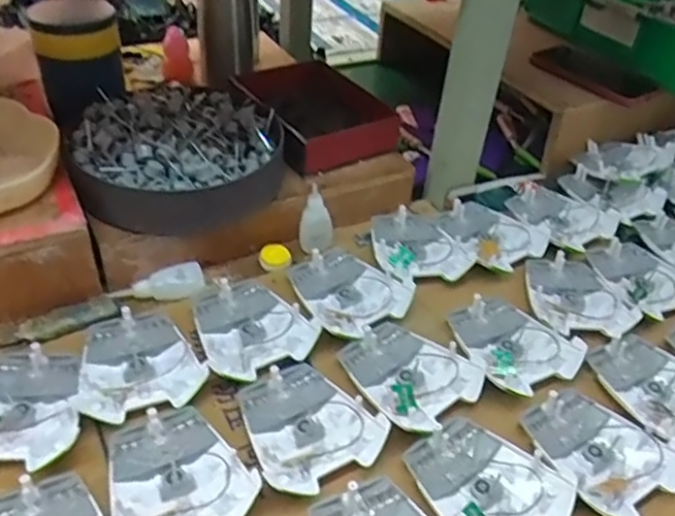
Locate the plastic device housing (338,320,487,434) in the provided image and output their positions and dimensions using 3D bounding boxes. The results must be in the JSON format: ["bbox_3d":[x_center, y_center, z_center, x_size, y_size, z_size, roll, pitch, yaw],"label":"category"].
[{"bbox_3d":[0.060,0.096,0.558,0.090,0.015,0.109,-25,50,-32],"label":"plastic device housing"}]

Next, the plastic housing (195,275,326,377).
[{"bbox_3d":[-0.086,0.055,0.591,0.094,0.018,0.117,-24,49,-31],"label":"plastic housing"}]

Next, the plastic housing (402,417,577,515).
[{"bbox_3d":[0.109,0.167,0.484,0.091,0.019,0.107,-25,50,-32],"label":"plastic housing"}]

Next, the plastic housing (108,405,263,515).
[{"bbox_3d":[-0.119,0.153,0.474,0.096,0.018,0.109,-17,46,-26],"label":"plastic housing"}]

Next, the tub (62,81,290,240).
[{"bbox_3d":[-0.160,-0.103,0.679,0.198,0.079,0.211,13,41,7],"label":"tub"}]

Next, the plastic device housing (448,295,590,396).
[{"bbox_3d":[0.155,0.075,0.589,0.096,0.016,0.105,-23,49,-31],"label":"plastic device housing"}]

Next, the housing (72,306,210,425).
[{"bbox_3d":[-0.169,0.085,0.552,0.098,0.018,0.106,-11,43,-20],"label":"housing"}]

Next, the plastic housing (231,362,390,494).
[{"bbox_3d":[-0.027,0.128,0.514,0.095,0.017,0.109,-24,49,-32],"label":"plastic housing"}]

